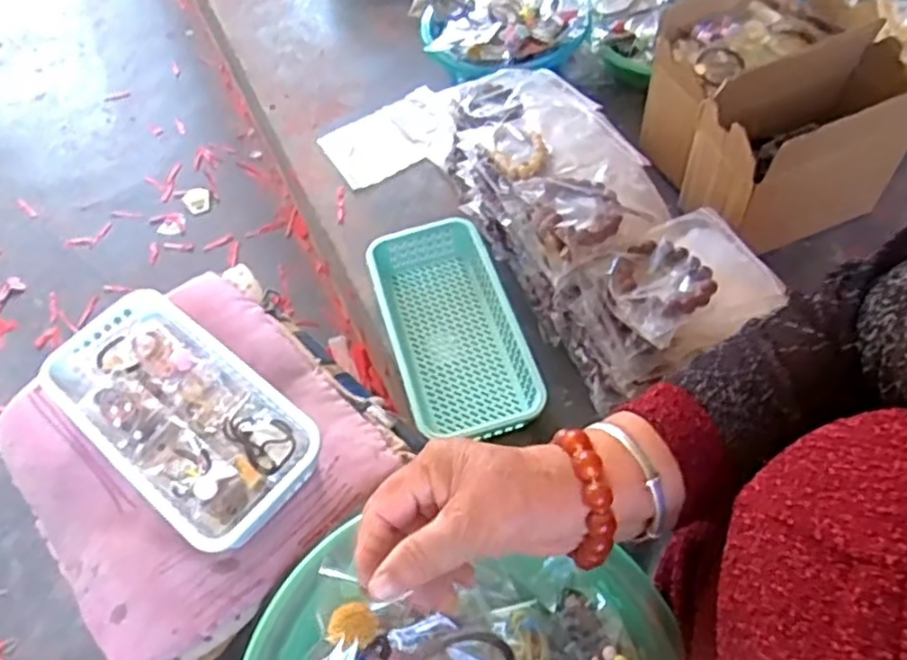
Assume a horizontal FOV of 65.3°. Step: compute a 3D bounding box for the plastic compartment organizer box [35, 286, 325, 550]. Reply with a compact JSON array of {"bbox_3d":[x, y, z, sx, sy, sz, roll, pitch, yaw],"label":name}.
[{"bbox_3d":[-0.245,0.069,0.625,0.267,0.041,0.139,32,64,23],"label":"plastic compartment organizer box"}]

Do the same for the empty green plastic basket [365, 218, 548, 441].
[{"bbox_3d":[-0.004,-0.005,0.767,0.133,0.056,0.257,-17,57,-7],"label":"empty green plastic basket"}]

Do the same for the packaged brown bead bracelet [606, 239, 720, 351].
[{"bbox_3d":[0.185,-0.041,0.637,0.082,0.016,0.105,40,63,23],"label":"packaged brown bead bracelet"}]

